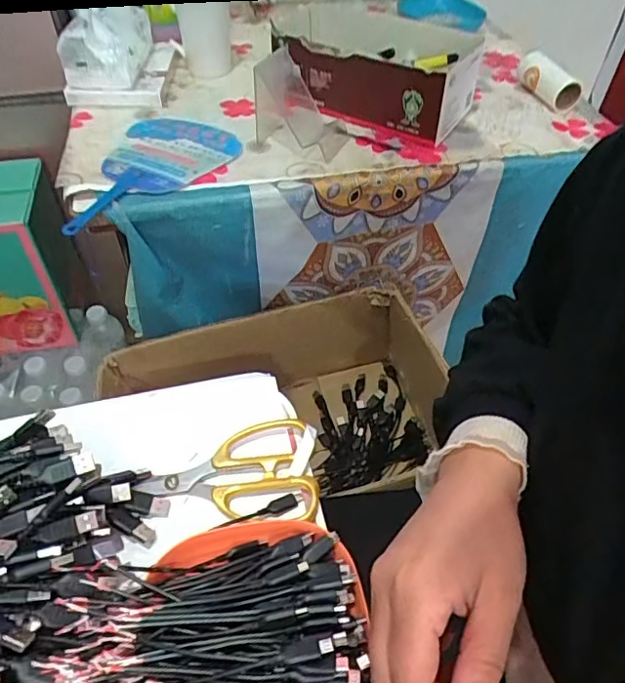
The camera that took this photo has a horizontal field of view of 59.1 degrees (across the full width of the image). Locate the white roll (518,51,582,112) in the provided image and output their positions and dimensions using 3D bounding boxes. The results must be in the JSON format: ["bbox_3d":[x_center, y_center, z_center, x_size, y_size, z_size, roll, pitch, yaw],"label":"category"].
[{"bbox_3d":[0.337,-0.381,0.804,0.045,0.046,0.117,-18,53,-17],"label":"white roll"}]

